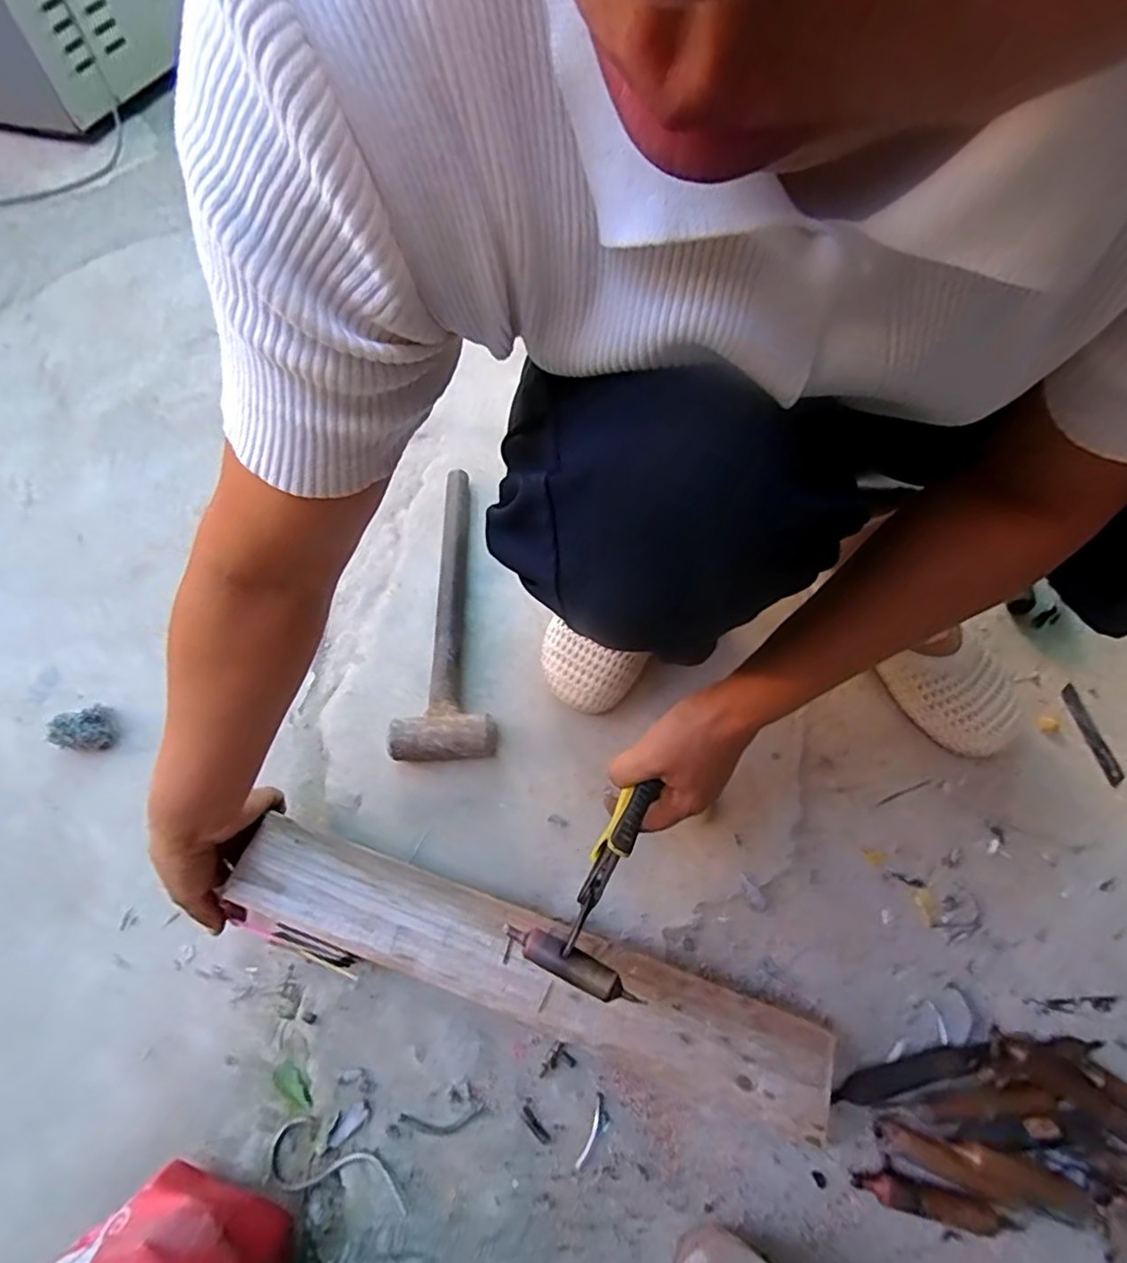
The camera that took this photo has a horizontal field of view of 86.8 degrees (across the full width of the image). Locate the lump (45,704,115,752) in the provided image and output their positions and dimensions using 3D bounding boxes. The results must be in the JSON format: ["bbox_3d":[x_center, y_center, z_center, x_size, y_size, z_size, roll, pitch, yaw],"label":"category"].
[{"bbox_3d":[-0.495,0.095,0.617,0.049,0.032,0.052,-1,59,1],"label":"lump"}]

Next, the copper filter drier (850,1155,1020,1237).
[{"bbox_3d":[0.256,0.393,0.410,0.101,0.020,0.022,13,60,9],"label":"copper filter drier"}]

